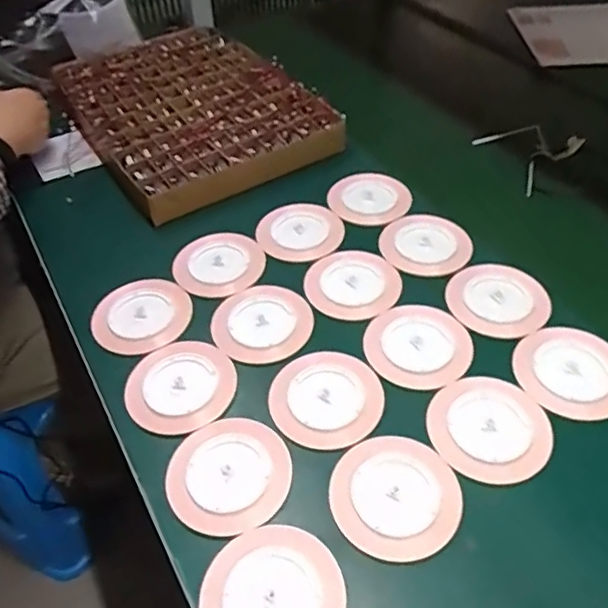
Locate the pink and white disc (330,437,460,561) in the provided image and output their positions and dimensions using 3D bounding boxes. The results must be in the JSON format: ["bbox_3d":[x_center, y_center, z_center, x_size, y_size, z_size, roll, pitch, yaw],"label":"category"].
[{"bbox_3d":[0.073,0.149,0.463,0.098,0.009,0.098,-2,47,2],"label":"pink and white disc"}]

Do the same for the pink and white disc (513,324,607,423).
[{"bbox_3d":[0.243,0.059,0.534,0.092,0.010,0.101,-2,47,2],"label":"pink and white disc"}]

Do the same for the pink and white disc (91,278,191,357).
[{"bbox_3d":[-0.168,0.010,0.610,0.094,0.007,0.099,-2,47,2],"label":"pink and white disc"}]

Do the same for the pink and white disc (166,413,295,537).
[{"bbox_3d":[-0.061,0.137,0.482,0.094,0.006,0.103,-2,47,2],"label":"pink and white disc"}]

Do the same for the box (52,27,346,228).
[{"bbox_3d":[-0.171,-0.293,0.861,0.304,0.042,0.432,-24,50,-18],"label":"box"}]

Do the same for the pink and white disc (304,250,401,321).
[{"bbox_3d":[0.051,-0.023,0.625,0.097,0.005,0.097,-2,47,2],"label":"pink and white disc"}]

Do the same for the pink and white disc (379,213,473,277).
[{"bbox_3d":[0.138,-0.071,0.664,0.098,0.004,0.104,-2,47,2],"label":"pink and white disc"}]

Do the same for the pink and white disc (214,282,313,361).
[{"bbox_3d":[-0.041,0.016,0.596,0.096,0.004,0.099,-2,47,2],"label":"pink and white disc"}]

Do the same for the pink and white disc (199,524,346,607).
[{"bbox_3d":[-0.022,0.207,0.416,0.097,0.004,0.100,-2,47,2],"label":"pink and white disc"}]

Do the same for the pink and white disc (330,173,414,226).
[{"bbox_3d":[0.081,-0.132,0.723,0.098,0.010,0.085,5,47,8],"label":"pink and white disc"}]

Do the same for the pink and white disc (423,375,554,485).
[{"bbox_3d":[0.158,0.103,0.499,0.098,0.004,0.097,18,50,19],"label":"pink and white disc"}]

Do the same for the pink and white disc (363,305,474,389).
[{"bbox_3d":[0.110,0.039,0.566,0.098,0.006,0.096,-2,47,2],"label":"pink and white disc"}]

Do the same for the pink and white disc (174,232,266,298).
[{"bbox_3d":[-0.093,-0.048,0.656,0.094,0.007,0.094,-2,47,2],"label":"pink and white disc"}]

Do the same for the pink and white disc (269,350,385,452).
[{"bbox_3d":[0.021,0.083,0.529,0.097,0.004,0.100,-2,47,2],"label":"pink and white disc"}]

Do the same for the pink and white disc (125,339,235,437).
[{"bbox_3d":[-0.114,0.072,0.546,0.092,0.008,0.102,0,47,3],"label":"pink and white disc"}]

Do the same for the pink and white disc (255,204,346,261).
[{"bbox_3d":[-0.004,-0.088,0.690,0.099,0.005,0.086,-5,47,-1],"label":"pink and white disc"}]

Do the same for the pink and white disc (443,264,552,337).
[{"bbox_3d":[0.199,-0.007,0.601,0.100,0.005,0.093,-2,47,2],"label":"pink and white disc"}]

